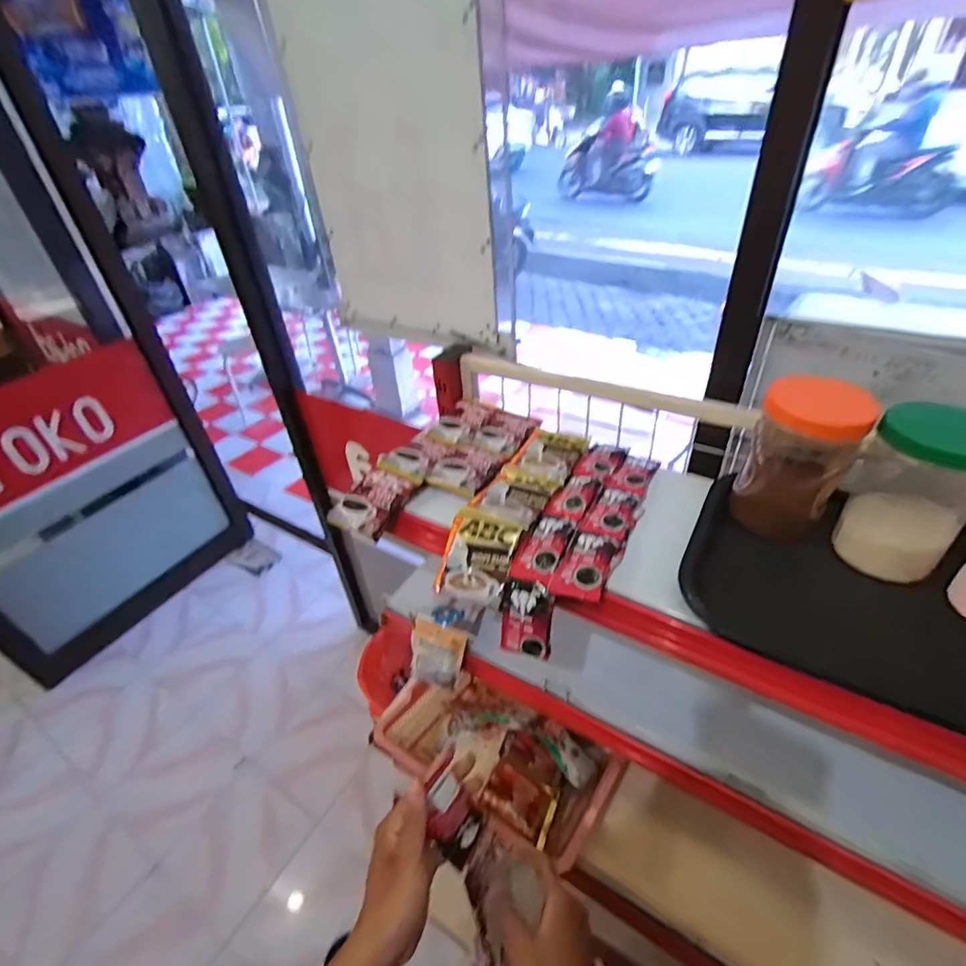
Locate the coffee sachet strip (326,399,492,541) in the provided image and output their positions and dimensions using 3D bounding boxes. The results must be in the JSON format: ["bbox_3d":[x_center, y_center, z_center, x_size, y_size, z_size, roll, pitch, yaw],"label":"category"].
[{"bbox_3d":[-0.092,-0.036,0.715,0.091,0.035,0.304,16,43,25],"label":"coffee sachet strip"}]

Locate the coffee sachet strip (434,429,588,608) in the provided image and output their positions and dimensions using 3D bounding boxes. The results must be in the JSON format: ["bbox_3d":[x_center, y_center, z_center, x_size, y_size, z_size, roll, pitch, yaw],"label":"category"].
[{"bbox_3d":[0.045,0.026,0.637,0.084,0.059,0.283,16,43,25],"label":"coffee sachet strip"}]

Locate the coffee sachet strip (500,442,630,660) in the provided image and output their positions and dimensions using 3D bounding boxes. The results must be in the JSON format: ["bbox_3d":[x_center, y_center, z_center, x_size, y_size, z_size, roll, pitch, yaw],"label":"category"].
[{"bbox_3d":[0.107,0.058,0.625,0.060,0.082,0.322,14,42,23],"label":"coffee sachet strip"}]

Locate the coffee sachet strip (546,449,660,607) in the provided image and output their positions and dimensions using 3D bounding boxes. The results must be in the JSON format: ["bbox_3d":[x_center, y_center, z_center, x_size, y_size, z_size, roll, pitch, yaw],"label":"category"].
[{"bbox_3d":[0.155,0.037,0.592,0.053,0.029,0.279,16,43,24],"label":"coffee sachet strip"}]

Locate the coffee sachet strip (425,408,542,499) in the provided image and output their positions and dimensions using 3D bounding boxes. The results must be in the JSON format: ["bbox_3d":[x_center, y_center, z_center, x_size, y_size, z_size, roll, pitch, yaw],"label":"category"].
[{"bbox_3d":[0.003,-0.051,0.713,0.091,0.019,0.201,17,43,25],"label":"coffee sachet strip"}]

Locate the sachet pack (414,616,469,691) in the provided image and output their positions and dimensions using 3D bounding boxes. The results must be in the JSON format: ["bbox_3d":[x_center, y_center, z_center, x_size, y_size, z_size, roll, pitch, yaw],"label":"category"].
[{"bbox_3d":[-0.072,0.270,0.766,0.083,0.106,0.026,17,18,13],"label":"sachet pack"}]

